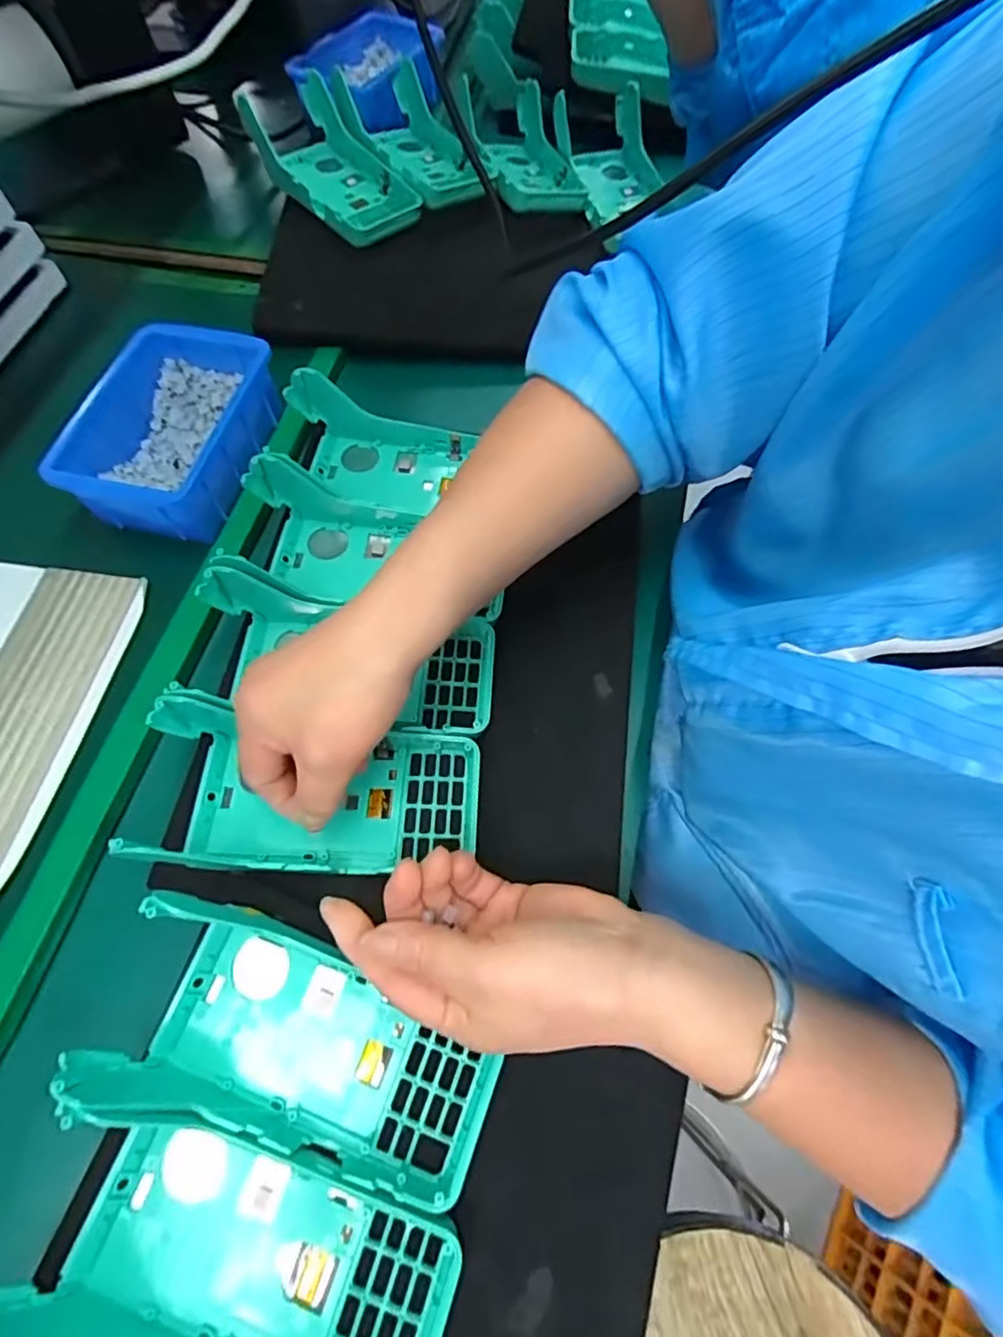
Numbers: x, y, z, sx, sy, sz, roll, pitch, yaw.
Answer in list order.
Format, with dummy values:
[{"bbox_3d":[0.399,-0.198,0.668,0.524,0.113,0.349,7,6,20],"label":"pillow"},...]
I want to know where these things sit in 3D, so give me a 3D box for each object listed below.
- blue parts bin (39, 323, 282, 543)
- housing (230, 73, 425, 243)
[{"bbox_3d":[-0.223,-0.161,0.412,0.103,0.052,0.148,10,65,6],"label":"blue parts bin"},{"bbox_3d":[-0.152,-0.451,0.532,0.090,0.048,0.174,-32,68,-13],"label":"housing"}]

